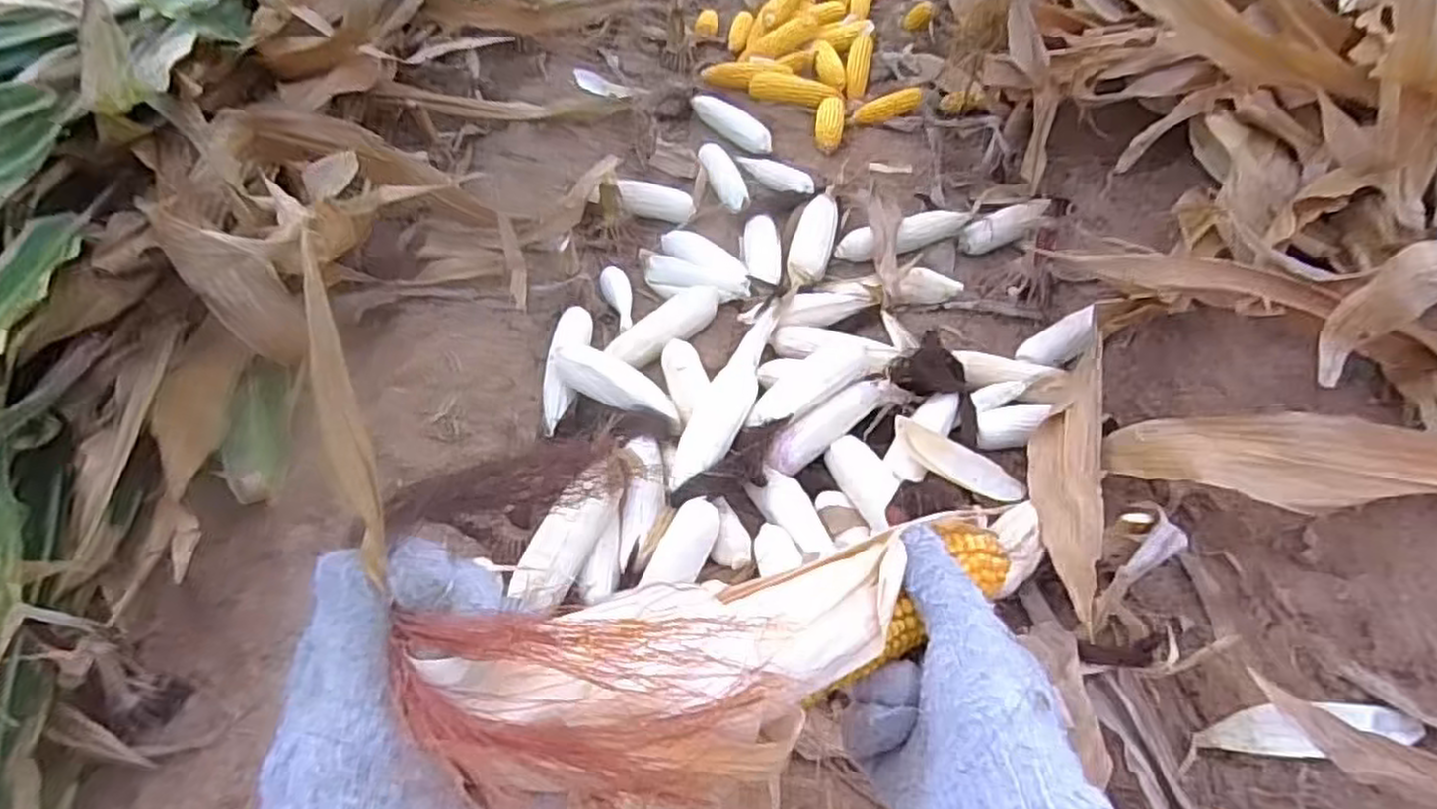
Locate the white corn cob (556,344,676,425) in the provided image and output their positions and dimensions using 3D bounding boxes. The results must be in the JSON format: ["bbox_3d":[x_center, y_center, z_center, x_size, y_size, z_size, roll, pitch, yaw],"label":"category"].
[{"bbox_3d":[-0.136,-0.029,1.006,0.193,0.042,0.064,23,56,19],"label":"white corn cob"}]

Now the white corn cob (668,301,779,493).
[{"bbox_3d":[0.018,-0.016,0.976,0.065,0.049,0.328,16,54,15],"label":"white corn cob"}]

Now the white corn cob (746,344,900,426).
[{"bbox_3d":[0.126,-0.027,0.974,0.216,0.052,0.064,-29,56,-20],"label":"white corn cob"}]

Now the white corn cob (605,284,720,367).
[{"bbox_3d":[-0.072,-0.106,1.094,0.192,0.056,0.060,-35,58,-23],"label":"white corn cob"}]

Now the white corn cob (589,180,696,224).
[{"bbox_3d":[-0.128,-0.348,1.295,0.178,0.054,0.053,6,49,-20],"label":"white corn cob"}]

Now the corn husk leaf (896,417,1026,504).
[{"bbox_3d":[0.293,0.070,0.930,0.200,0.029,0.048,27,51,-17],"label":"corn husk leaf"}]

